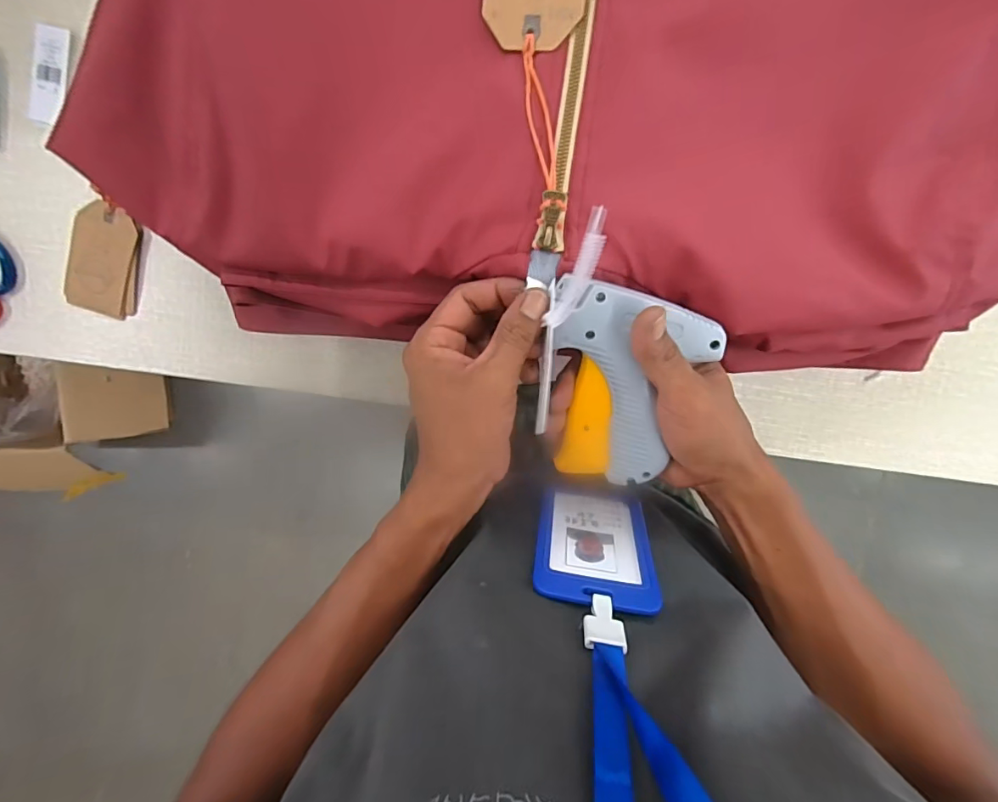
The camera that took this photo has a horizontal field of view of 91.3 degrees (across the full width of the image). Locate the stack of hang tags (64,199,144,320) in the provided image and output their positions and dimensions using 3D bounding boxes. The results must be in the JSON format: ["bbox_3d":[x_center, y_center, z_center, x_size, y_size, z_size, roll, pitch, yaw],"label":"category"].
[{"bbox_3d":[-0.383,-0.136,0.472,0.064,0.011,0.102,14,100,-1],"label":"stack of hang tags"}]

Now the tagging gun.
[{"bbox_3d":[0.069,-0.023,0.281,0.091,0.034,0.145,17,100,-1],"label":"tagging gun"}]

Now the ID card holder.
[{"bbox_3d":[0.059,0.087,0.301,0.068,0.106,0.004,8,112,5],"label":"ID card holder"}]

